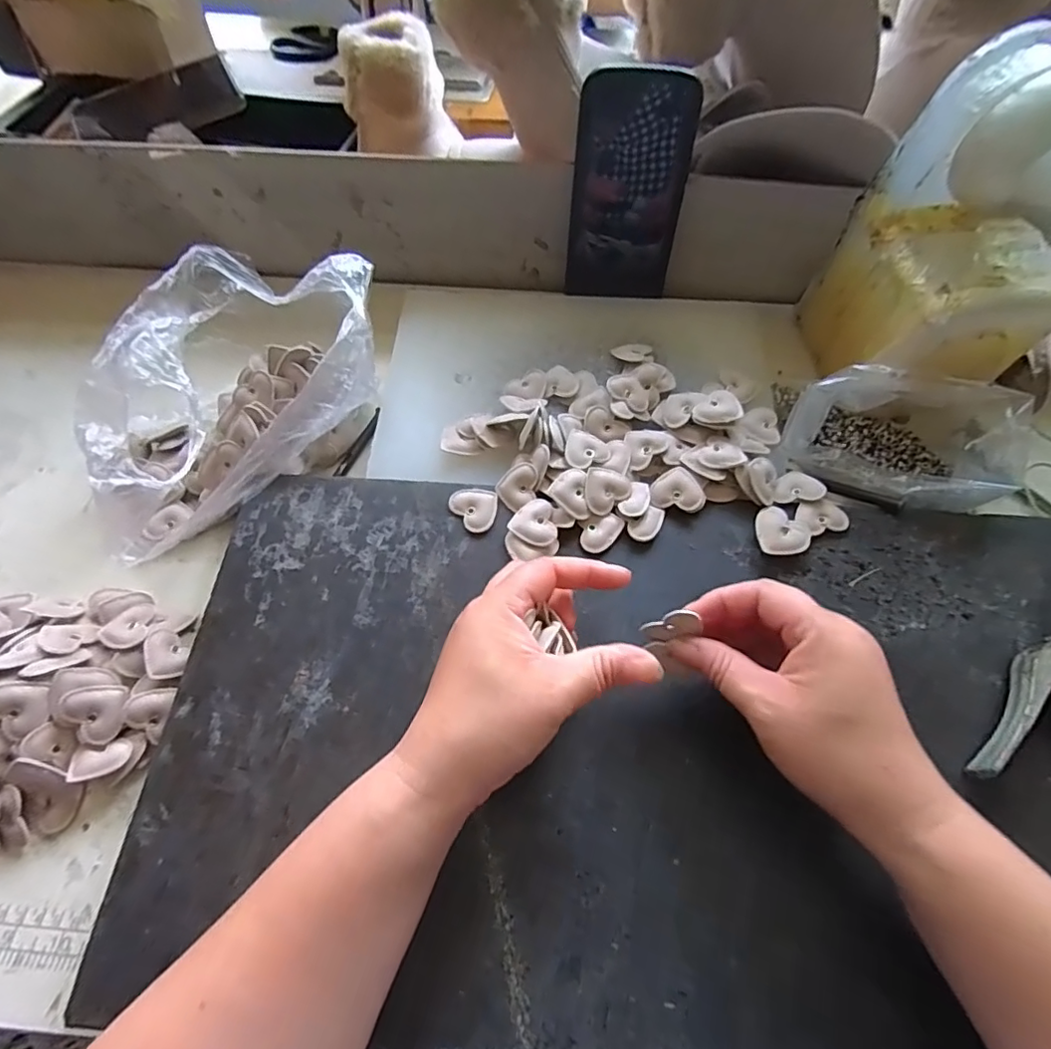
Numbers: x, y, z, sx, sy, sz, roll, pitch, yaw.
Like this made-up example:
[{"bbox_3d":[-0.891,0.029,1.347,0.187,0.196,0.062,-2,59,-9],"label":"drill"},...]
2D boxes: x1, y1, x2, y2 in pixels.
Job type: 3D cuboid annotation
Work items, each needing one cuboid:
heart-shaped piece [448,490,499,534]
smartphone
[{"bbox_3d":[-0.035,-0.010,0.374,0.031,0.006,0.030,-1,64,3],"label":"heart-shaped piece"},{"bbox_3d":[0.079,-0.253,0.430,0.082,0.154,0.014,6,50,3],"label":"smartphone"}]

